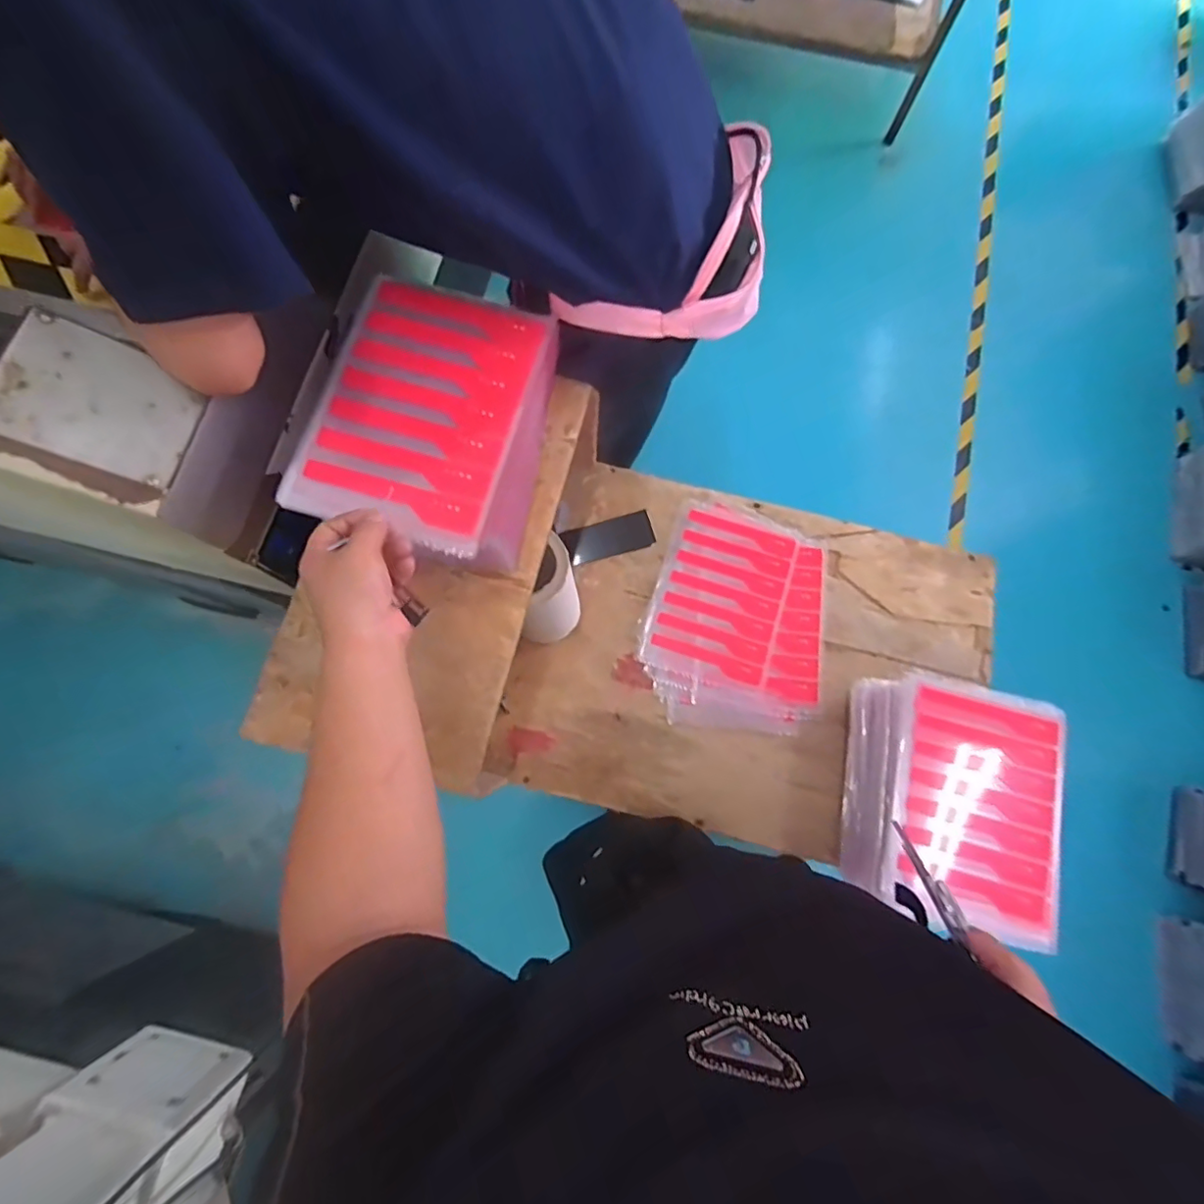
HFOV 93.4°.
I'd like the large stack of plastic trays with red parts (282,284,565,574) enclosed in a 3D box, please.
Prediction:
[{"bbox_3d":[-0.169,-0.170,0.585,0.195,0.115,0.262,13,77,1],"label":"large stack of plastic trays with red parts"}]

